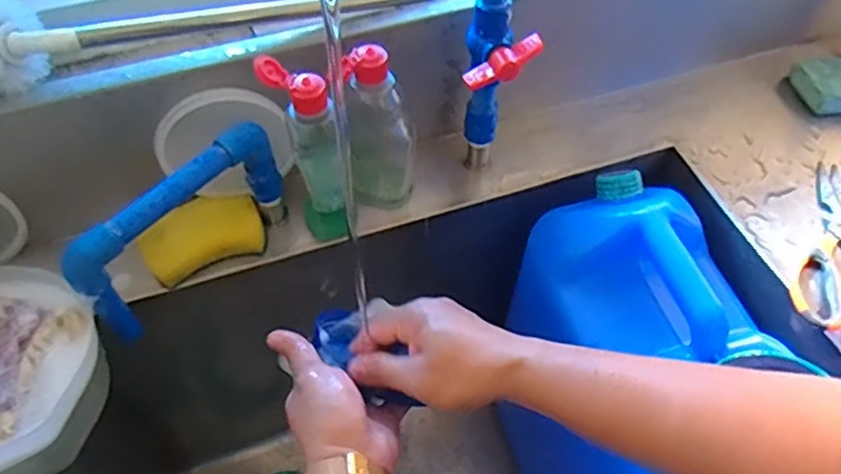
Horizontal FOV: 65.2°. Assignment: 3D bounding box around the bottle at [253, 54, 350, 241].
[{"bbox_3d":[-0.085,-0.060,0.533,0.050,0.157,0.038,-23,57,-17],"label":"bottle"}]

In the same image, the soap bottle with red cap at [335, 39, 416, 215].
[{"bbox_3d":[-0.036,-0.089,0.563,0.058,0.158,0.039,5,54,3],"label":"soap bottle with red cap"}]

